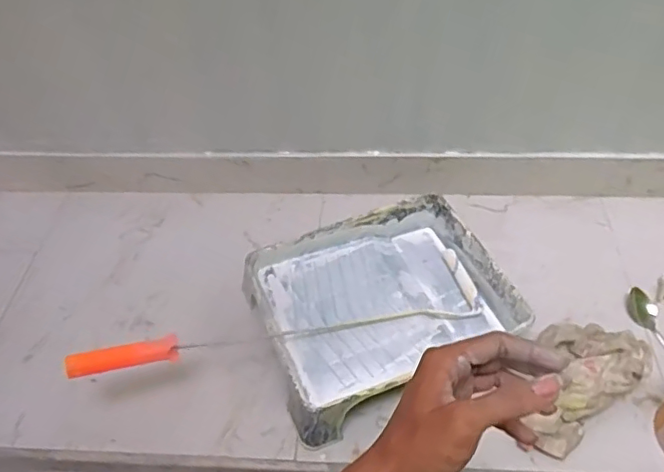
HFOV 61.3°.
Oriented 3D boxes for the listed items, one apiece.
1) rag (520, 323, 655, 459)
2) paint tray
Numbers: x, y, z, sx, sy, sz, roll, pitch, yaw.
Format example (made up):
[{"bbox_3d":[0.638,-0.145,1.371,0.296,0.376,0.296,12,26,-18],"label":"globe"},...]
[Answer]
[{"bbox_3d":[0.312,0.189,0.743,0.199,0.063,0.127,-32,54,-22],"label":"rag"},{"bbox_3d":[0.066,0.096,0.844,0.359,0.072,0.319,-23,51,-15],"label":"paint tray"}]

